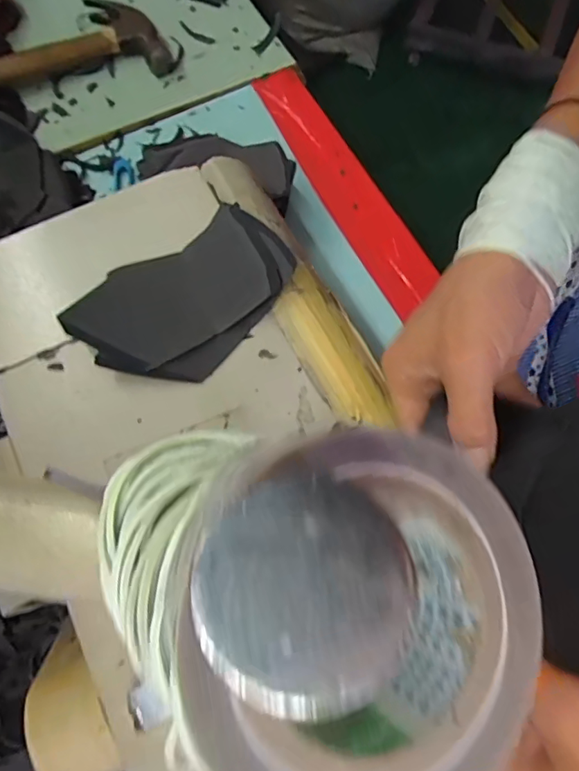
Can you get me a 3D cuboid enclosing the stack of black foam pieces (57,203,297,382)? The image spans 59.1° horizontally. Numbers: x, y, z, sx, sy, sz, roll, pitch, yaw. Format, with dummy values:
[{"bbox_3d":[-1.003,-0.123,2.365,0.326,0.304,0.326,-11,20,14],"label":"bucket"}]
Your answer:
[{"bbox_3d":[-0.063,-0.056,0.317,0.131,0.017,0.089,-41,75,-13],"label":"stack of black foam pieces"}]

